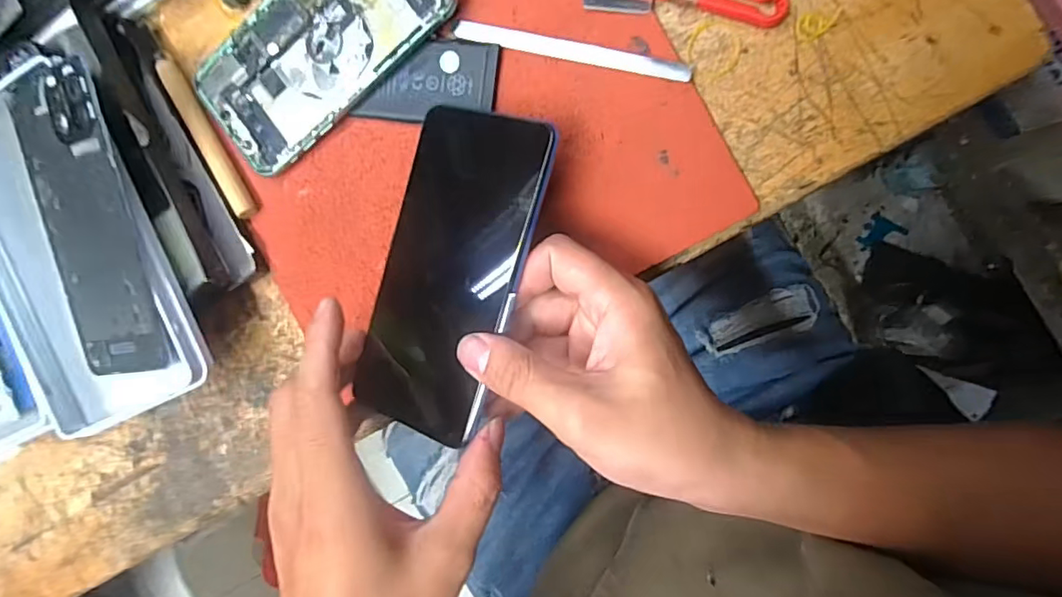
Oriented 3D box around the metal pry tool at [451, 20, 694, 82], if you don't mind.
[{"bbox_3d":[0.020,-0.130,0.288,0.127,0.005,0.011,14,95,7],"label":"metal pry tool"}]

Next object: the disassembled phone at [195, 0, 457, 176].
[{"bbox_3d":[-0.114,-0.139,0.299,0.147,0.013,0.073,-37,88,8],"label":"disassembled phone"}]

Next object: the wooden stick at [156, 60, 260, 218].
[{"bbox_3d":[-0.185,-0.091,0.313,0.011,0.008,0.098,-28,89,9],"label":"wooden stick"}]

